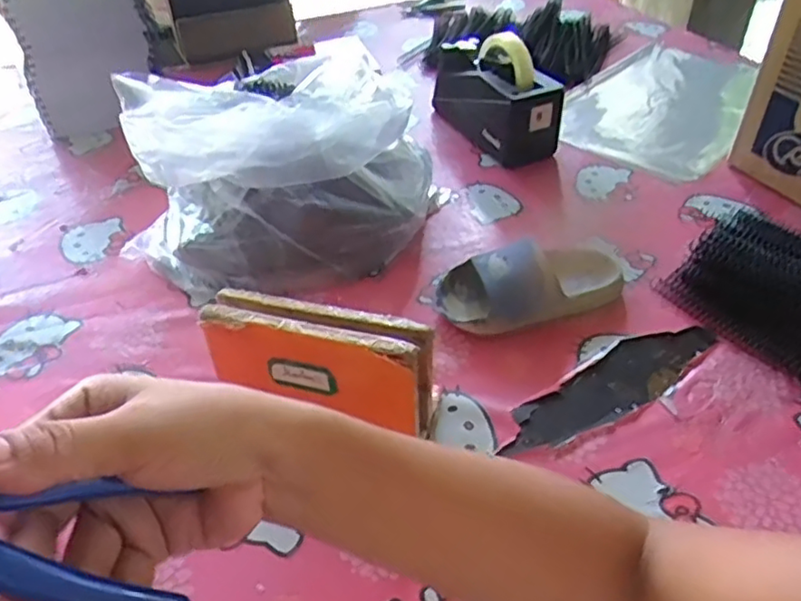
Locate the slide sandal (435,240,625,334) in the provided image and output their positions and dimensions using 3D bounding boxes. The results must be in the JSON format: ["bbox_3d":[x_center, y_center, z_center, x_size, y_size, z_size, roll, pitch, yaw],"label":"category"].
[{"bbox_3d":[0.124,-0.018,0.585,0.176,0.061,0.079,-7,42,-7],"label":"slide sandal"}]

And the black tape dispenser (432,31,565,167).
[{"bbox_3d":[0.122,-0.277,0.833,0.085,0.116,0.217,-18,44,-17],"label":"black tape dispenser"}]

